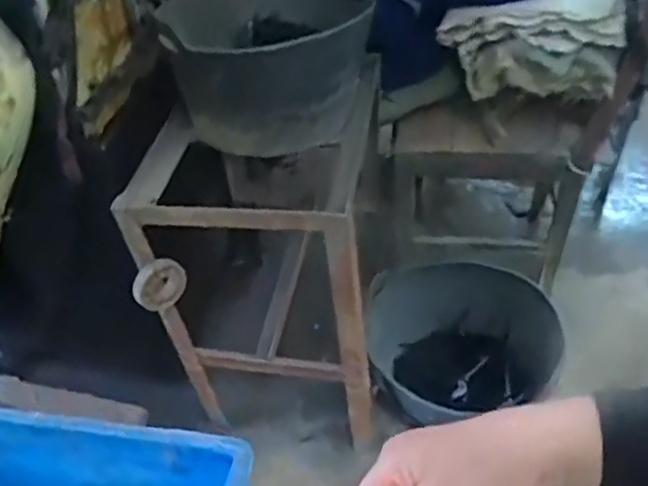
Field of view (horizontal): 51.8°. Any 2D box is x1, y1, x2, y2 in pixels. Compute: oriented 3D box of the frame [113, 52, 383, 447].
[{"bbox_3d":[-0.111,0.077,1.255,0.380,0.563,0.305,0,41,5],"label":"frame"}]

